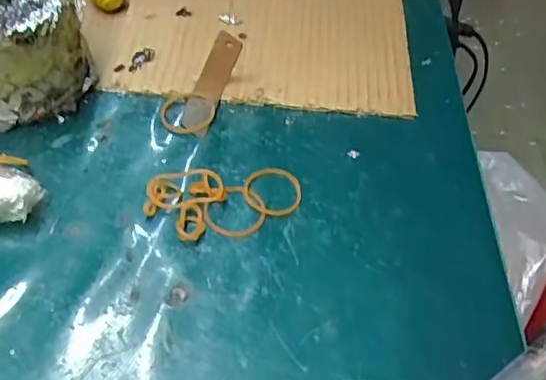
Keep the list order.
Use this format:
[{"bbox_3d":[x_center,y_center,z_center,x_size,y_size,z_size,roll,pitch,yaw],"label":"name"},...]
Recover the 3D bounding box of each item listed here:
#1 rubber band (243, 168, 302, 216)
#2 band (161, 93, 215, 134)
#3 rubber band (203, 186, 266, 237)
[{"bbox_3d":[0.000,0.000,0.308,0.031,0.004,0.033,11,51,5],"label":"rubber band"},{"bbox_3d":[-0.050,-0.047,0.342,0.031,0.004,0.033,2,50,-3],"label":"band"},{"bbox_3d":[-0.018,0.010,0.297,0.029,0.005,0.031,2,50,-3],"label":"rubber band"}]

